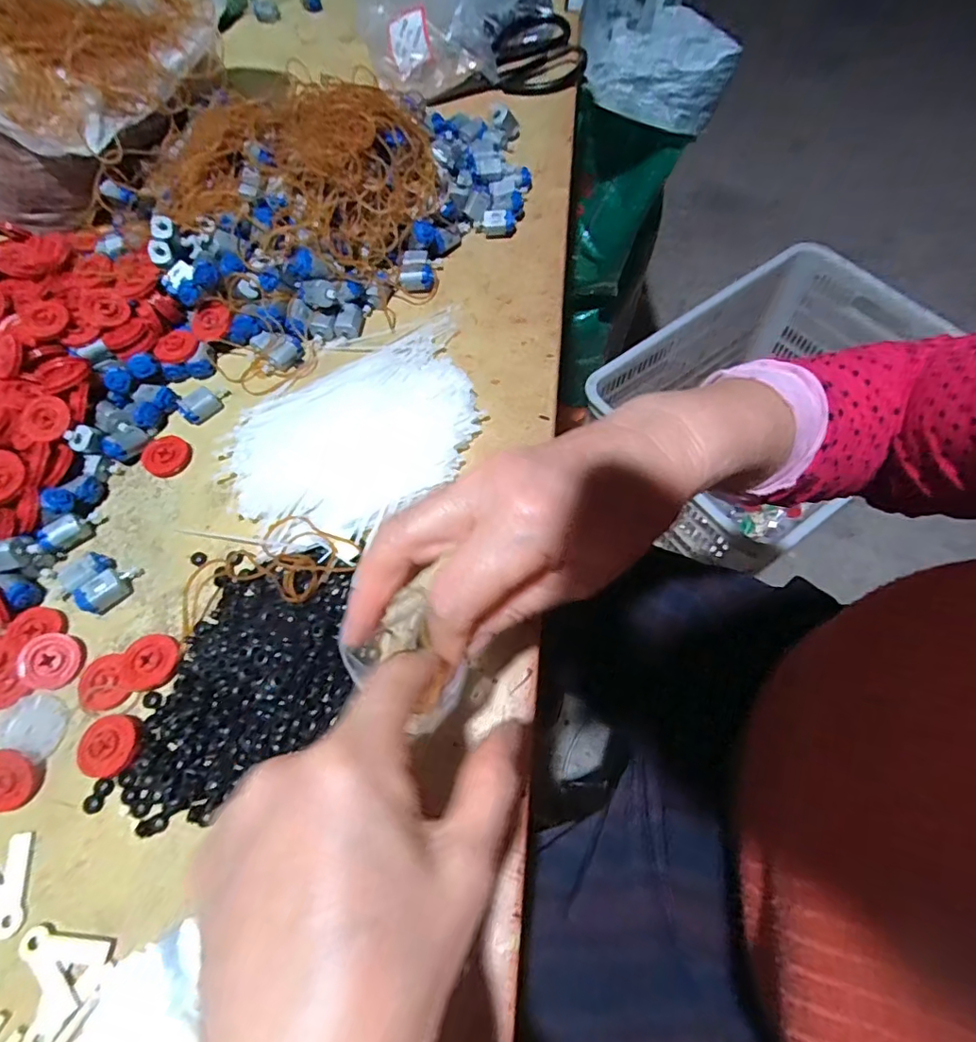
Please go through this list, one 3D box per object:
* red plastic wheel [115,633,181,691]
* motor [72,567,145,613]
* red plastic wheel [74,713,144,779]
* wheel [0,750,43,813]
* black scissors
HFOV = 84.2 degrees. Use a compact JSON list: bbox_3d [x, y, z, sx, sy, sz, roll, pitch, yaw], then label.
[{"bbox_3d":[-0.205,0.085,0.325,0.035,0.008,0.028,-32,68,-13],"label":"red plastic wheel"},{"bbox_3d":[-0.243,0.043,0.348,0.020,0.016,0.037,39,72,18],"label":"motor"},{"bbox_3d":[-0.211,0.126,0.303,0.032,0.006,0.033,-1,65,2],"label":"red plastic wheel"},{"bbox_3d":[-0.268,0.145,0.300,0.034,0.008,0.032,1,84,-13],"label":"wheel"},{"bbox_3d":[0.021,-0.507,0.591,0.176,0.030,0.086,-9,65,-3],"label":"black scissors"}]

